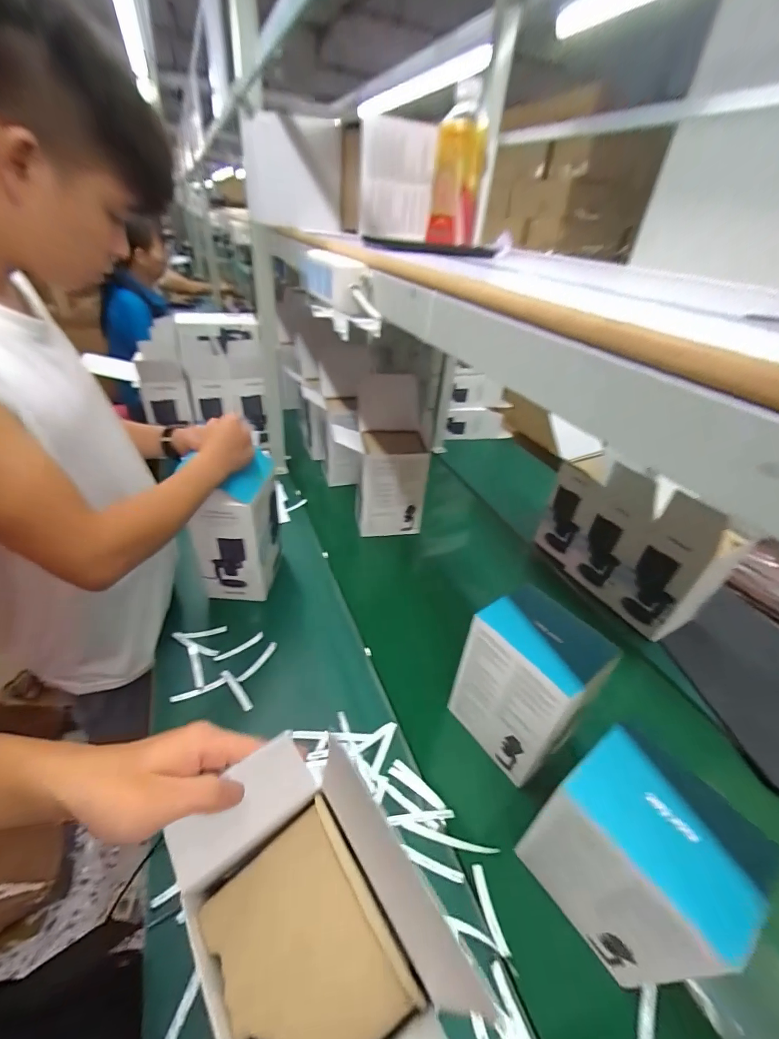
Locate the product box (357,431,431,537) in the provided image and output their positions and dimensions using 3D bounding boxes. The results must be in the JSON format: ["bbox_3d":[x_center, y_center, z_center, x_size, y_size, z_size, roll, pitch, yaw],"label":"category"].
[{"bbox_3d":[0.002,-0.085,1.036,0.151,0.231,0.131,-1,35,-7],"label":"product box"}]

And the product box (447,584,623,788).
[{"bbox_3d":[0.193,0.235,0.591,0.109,0.221,0.143,-23,43,-32],"label":"product box"}]

